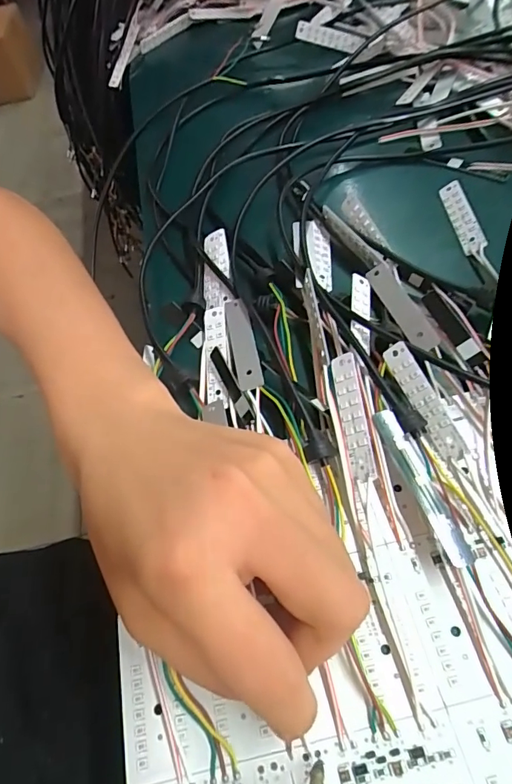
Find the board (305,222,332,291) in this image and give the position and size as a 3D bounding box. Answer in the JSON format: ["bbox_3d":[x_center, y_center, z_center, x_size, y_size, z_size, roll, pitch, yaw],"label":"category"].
[{"bbox_3d":[0.039,-0.081,0.277,0.015,0.005,0.054,3,60,-9],"label":"board"}]

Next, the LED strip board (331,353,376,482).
[{"bbox_3d":[0.043,0.011,0.206,0.012,0.004,0.058,-21,64,34],"label":"LED strip board"}]

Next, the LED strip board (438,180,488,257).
[{"bbox_3d":[0.124,-0.106,0.277,0.013,0.004,0.060,-19,55,23],"label":"LED strip board"}]

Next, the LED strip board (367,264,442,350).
[{"bbox_3d":[0.076,-0.046,0.240,0.013,0.006,0.059,-22,58,-3],"label":"LED strip board"}]

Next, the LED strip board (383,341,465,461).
[{"bbox_3d":[0.077,0.003,0.210,0.014,0.004,0.057,-35,68,30],"label":"LED strip board"}]

